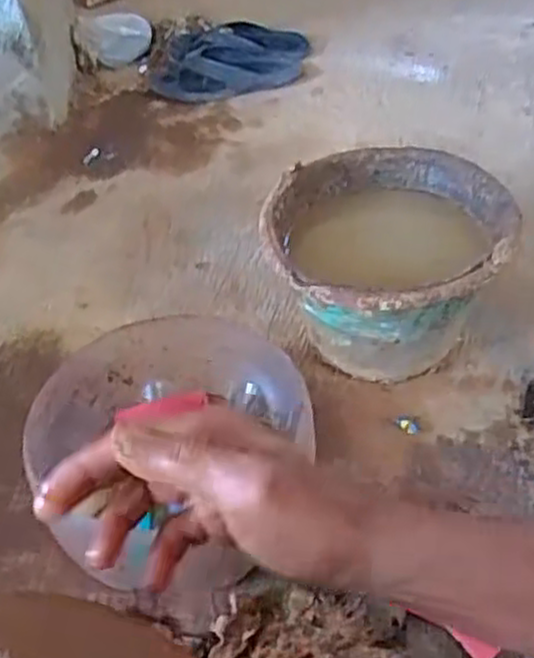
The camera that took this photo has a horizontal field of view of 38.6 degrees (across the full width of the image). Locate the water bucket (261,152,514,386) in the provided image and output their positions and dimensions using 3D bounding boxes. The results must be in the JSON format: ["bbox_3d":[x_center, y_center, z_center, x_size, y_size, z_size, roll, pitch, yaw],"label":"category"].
[{"bbox_3d":[0.123,-0.060,0.819,0.238,0.170,0.245,-1,43,1],"label":"water bucket"}]

